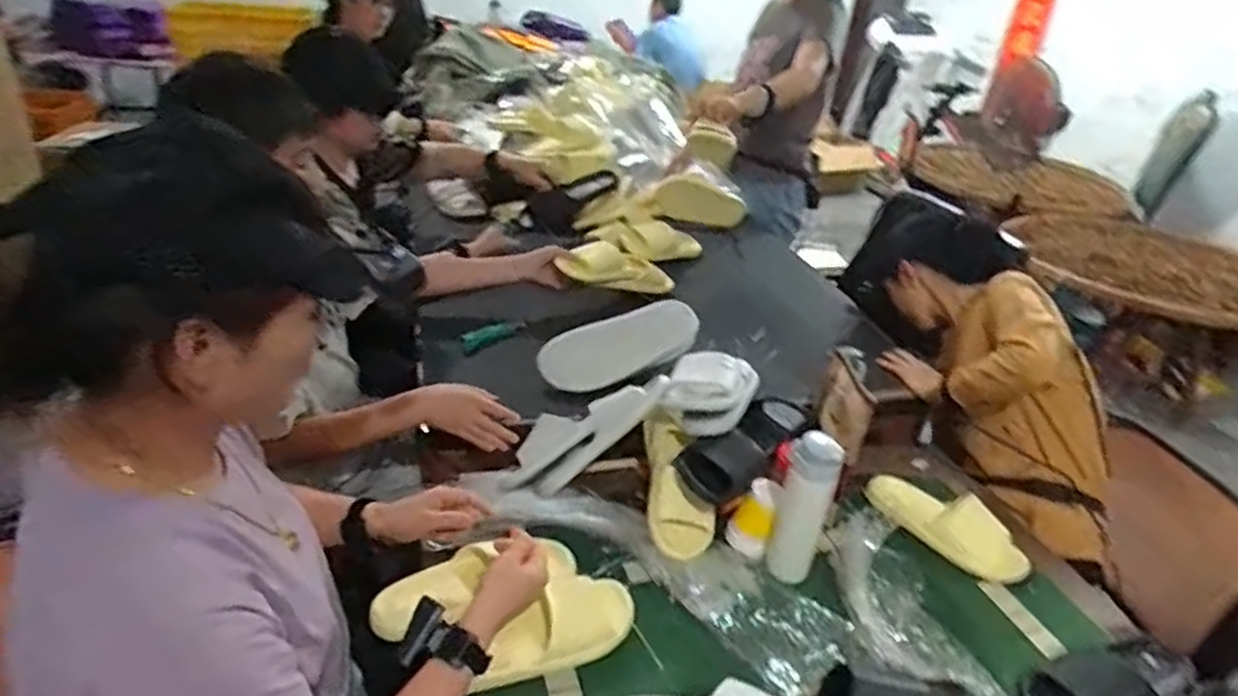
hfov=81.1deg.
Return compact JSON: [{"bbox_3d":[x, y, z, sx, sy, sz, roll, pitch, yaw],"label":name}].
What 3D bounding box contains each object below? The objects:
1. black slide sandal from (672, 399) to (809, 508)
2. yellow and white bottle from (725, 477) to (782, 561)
[{"bbox_3d":[0.202,0.145,1.172,0.120,0.089,0.268,23,33,27],"label":"black slide sandal"},{"bbox_3d":[0.203,0.258,1.090,0.055,0.118,0.056,-19,38,-37],"label":"yellow and white bottle"}]

